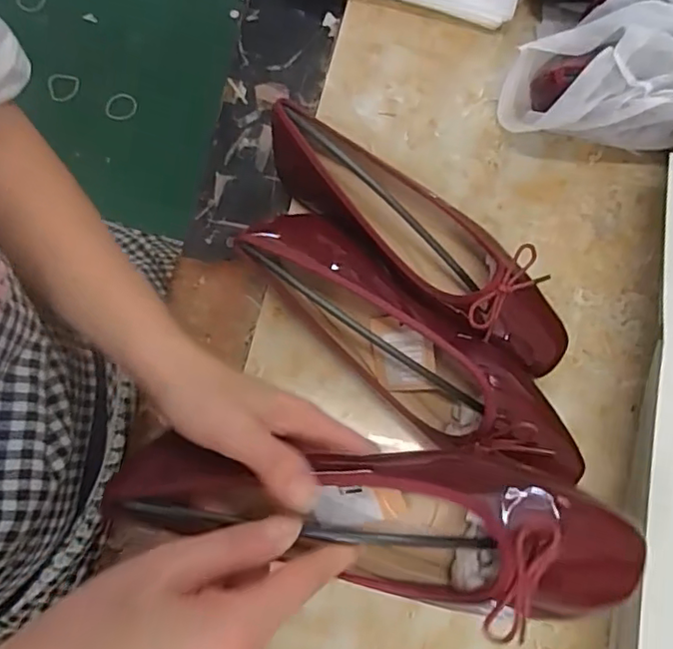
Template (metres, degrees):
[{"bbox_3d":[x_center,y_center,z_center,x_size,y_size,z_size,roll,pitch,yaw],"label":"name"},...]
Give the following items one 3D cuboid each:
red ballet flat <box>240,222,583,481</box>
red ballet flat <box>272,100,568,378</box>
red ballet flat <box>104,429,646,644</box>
[{"bbox_3d":[0.047,0.019,0.399,0.257,0.073,0.069,38,81,9],"label":"red ballet flat"},{"bbox_3d":[0.059,-0.063,0.420,0.253,0.066,0.070,40,81,10],"label":"red ballet flat"},{"bbox_3d":[0.017,0.097,0.287,0.256,0.068,0.069,10,78,0],"label":"red ballet flat"}]

